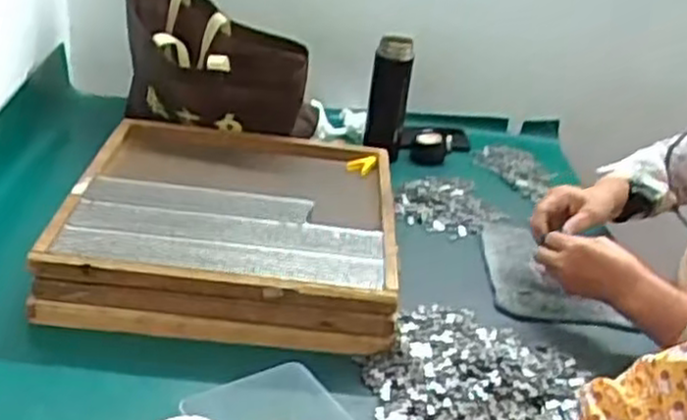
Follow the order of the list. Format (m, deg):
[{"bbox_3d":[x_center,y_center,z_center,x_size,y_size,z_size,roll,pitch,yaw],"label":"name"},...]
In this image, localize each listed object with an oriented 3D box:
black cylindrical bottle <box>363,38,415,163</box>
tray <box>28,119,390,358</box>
[{"bbox_3d":[0.073,-0.184,1.272,0.066,0.202,0.055,6,28,0],"label":"black cylindrical bottle"},{"bbox_3d":[-0.135,0.017,1.006,0.396,0.098,0.383,6,28,-2],"label":"tray"}]

